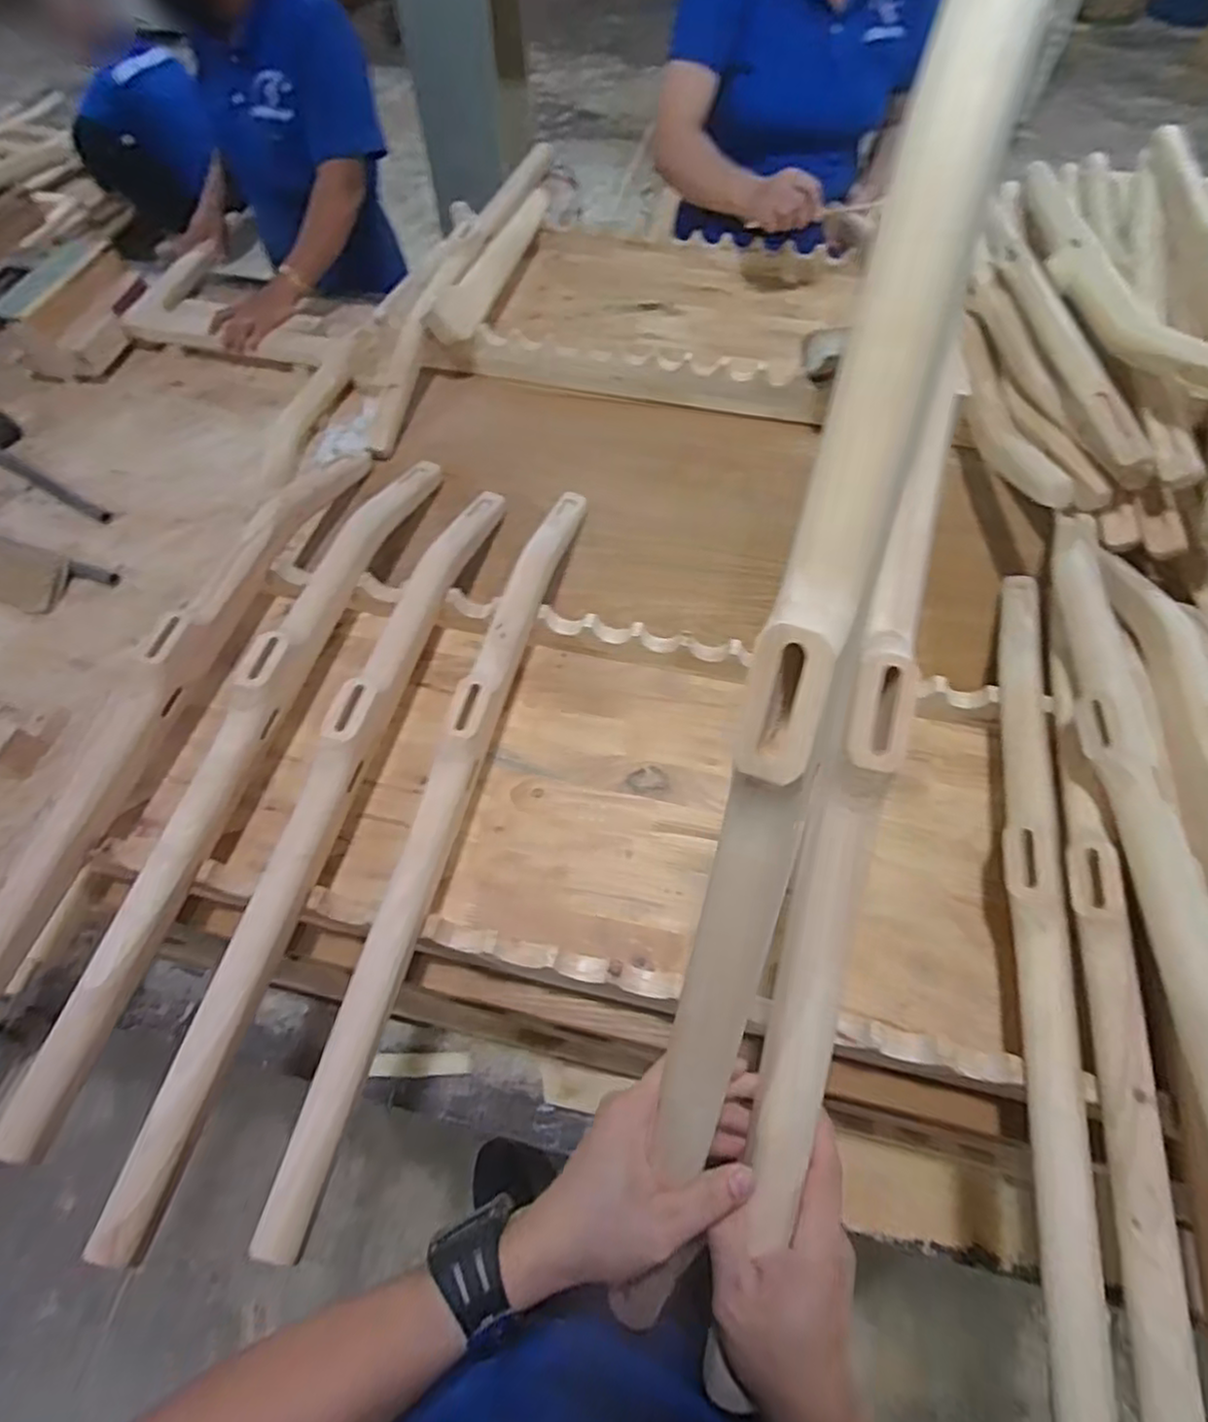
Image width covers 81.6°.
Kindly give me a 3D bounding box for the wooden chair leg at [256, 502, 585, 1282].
[{"bbox_3d":[-0.126,0.038,0.649,0.041,0.093,0.760,11,60,7],"label":"wooden chair leg"}]

